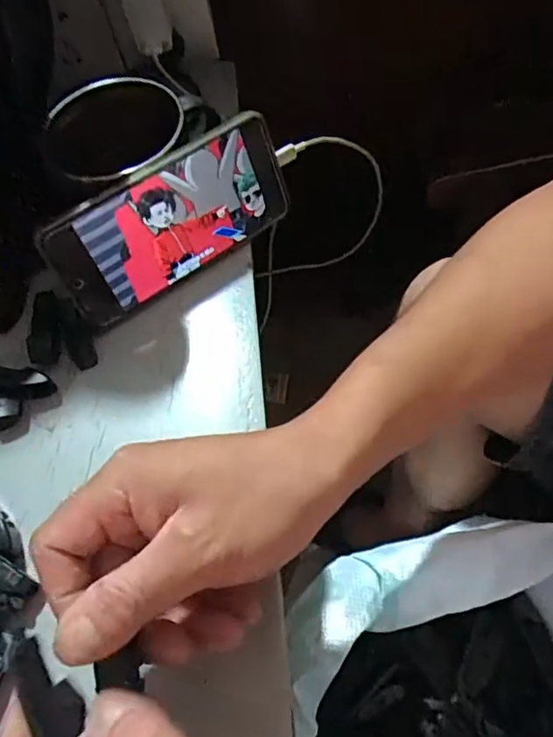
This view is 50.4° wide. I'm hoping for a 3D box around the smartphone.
[{"bbox_3d":[-0.068,-0.096,0.379,0.158,0.073,0.016,-34,41,-14],"label":"smartphone"}]

